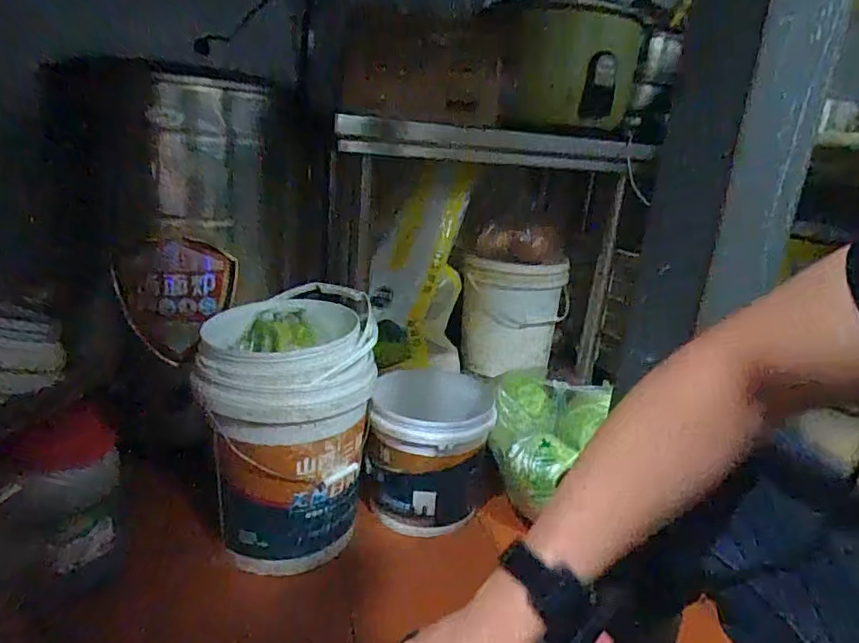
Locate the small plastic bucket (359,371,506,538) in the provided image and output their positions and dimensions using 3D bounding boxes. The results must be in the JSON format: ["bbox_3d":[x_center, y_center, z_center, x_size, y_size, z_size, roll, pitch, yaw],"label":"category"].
[{"bbox_3d":[0.006,0.274,1.200,0.273,0.256,0.260,4,16,-5],"label":"small plastic bucket"}]

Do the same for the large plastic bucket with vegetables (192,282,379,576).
[{"bbox_3d":[-0.261,0.196,1.031,0.283,0.456,0.281,5,16,-1],"label":"large plastic bucket with vegetables"}]

